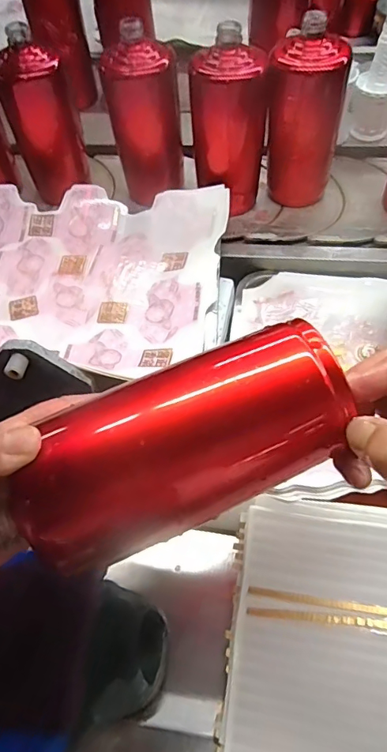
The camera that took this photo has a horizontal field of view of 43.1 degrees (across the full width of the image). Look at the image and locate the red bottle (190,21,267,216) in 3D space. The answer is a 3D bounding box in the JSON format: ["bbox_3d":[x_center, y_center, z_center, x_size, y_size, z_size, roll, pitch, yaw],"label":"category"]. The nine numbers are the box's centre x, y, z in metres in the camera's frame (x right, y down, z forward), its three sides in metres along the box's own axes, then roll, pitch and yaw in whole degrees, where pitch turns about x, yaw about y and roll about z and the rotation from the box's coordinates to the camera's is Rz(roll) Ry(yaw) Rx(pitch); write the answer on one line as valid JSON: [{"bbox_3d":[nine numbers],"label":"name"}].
[{"bbox_3d":[0.041,-0.283,0.569,0.064,0.183,0.064,-40,61,-21],"label":"red bottle"}]

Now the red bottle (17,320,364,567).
[{"bbox_3d":[-0.007,0.031,0.246,0.165,0.063,0.069,-27,57,-3],"label":"red bottle"}]

